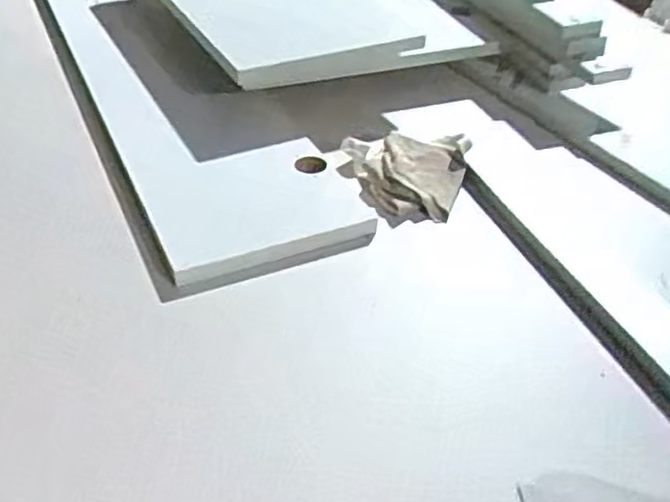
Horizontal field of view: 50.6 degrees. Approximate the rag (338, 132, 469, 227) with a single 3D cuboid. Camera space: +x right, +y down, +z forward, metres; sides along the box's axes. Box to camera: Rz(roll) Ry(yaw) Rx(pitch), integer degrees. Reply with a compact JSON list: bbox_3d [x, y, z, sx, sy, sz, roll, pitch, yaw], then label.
[{"bbox_3d":[0.073,-0.091,0.817,0.144,0.034,0.156,11,39,11],"label":"rag"}]

